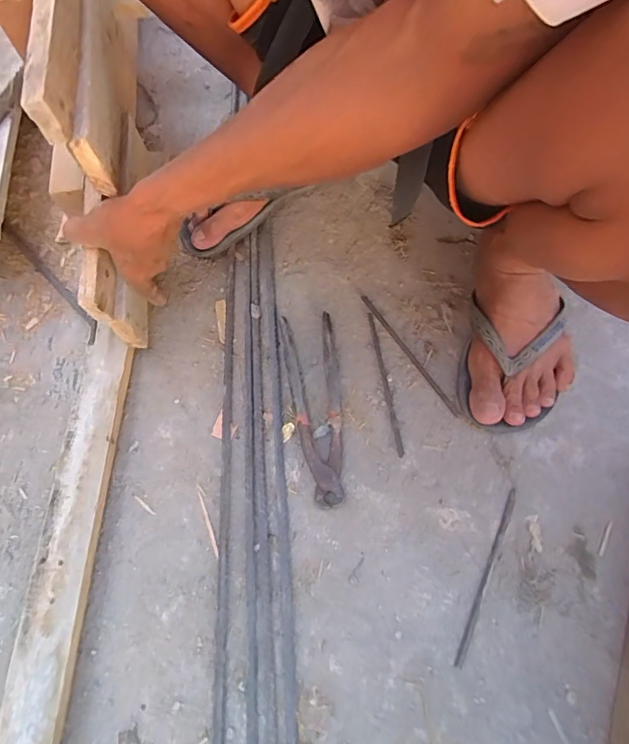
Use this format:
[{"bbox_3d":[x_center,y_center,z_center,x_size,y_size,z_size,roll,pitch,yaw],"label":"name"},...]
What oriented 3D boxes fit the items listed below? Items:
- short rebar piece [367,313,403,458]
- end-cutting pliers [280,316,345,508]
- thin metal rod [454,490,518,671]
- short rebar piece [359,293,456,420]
[{"bbox_3d":[0.078,0.010,0.502,0.007,0.004,0.172,-8,66,-1],"label":"short rebar piece"},{"bbox_3d":[0.004,0.036,0.483,0.061,0.017,0.213,-9,66,-1],"label":"end-cutting pliers"},{"bbox_3d":[0.164,0.190,0.422,0.008,0.005,0.169,24,70,12],"label":"thin metal rod"},{"bbox_3d":[0.108,-0.023,0.517,0.009,0.004,0.178,-31,69,-10],"label":"short rebar piece"}]

